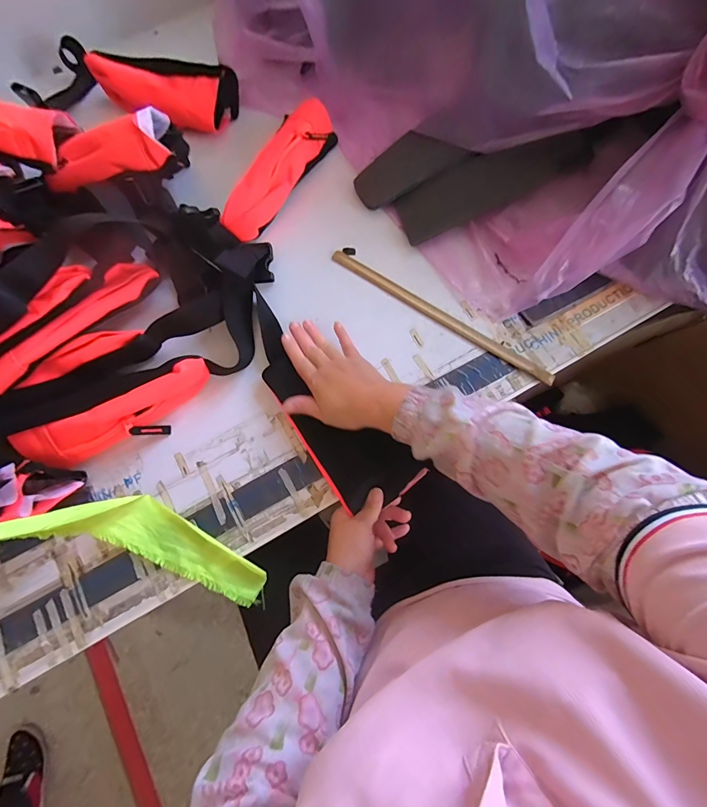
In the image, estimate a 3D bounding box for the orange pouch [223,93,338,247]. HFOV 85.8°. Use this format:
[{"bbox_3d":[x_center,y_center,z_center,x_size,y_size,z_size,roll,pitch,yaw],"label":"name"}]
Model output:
[{"bbox_3d":[-0.103,-0.334,0.544,0.065,0.046,0.235,31,79,7],"label":"orange pouch"}]

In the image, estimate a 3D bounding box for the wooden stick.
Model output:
[{"bbox_3d":[0.115,-0.122,0.519,0.338,0.016,0.017,34,79,8],"label":"wooden stick"}]

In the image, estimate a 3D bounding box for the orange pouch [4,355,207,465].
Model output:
[{"bbox_3d":[-0.279,0.017,0.462,0.220,0.048,0.054,-26,78,-5],"label":"orange pouch"}]

